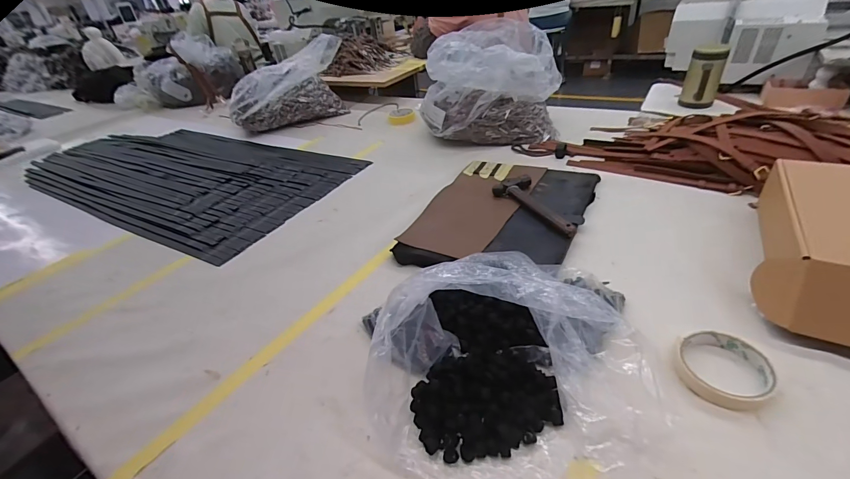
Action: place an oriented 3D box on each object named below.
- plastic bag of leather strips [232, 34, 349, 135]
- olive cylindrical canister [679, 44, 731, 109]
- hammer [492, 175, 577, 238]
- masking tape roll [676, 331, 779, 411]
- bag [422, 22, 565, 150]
[{"bbox_3d":[-0.444,-0.504,1.233,0.384,0.186,0.230,-15,37,-11],"label":"plastic bag of leather strips"},{"bbox_3d":[0.765,-0.443,1.027,0.083,0.160,0.077,16,42,29],"label":"olive cylindrical canister"},{"bbox_3d":[0.205,-0.064,0.661,0.069,0.022,0.187,-22,39,-19],"label":"hammer"},{"bbox_3d":[0.316,0.137,0.398,0.084,0.021,0.080,-5,37,3],"label":"masking tape roll"},{"bbox_3d":[0.173,-0.395,0.953,0.308,0.234,0.225,4,38,14],"label":"bag"}]

